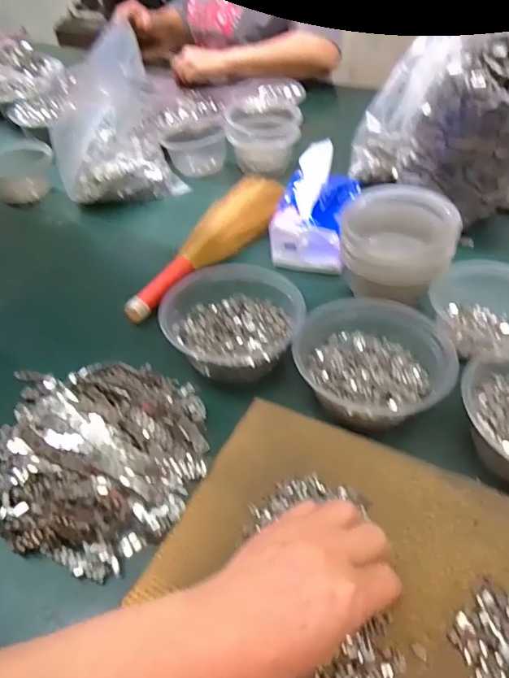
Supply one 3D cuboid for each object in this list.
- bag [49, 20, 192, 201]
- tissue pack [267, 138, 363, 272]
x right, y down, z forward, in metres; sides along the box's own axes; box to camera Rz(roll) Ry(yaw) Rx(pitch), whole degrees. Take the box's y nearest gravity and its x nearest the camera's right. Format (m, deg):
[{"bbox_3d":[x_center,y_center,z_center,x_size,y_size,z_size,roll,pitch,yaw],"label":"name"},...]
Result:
[{"bbox_3d":[-0.212,-0.310,0.704,0.169,0.192,0.116,-19,47,-13],"label":"bag"},{"bbox_3d":[0.079,-0.171,0.612,0.091,0.102,0.134,9,47,13],"label":"tissue pack"}]

